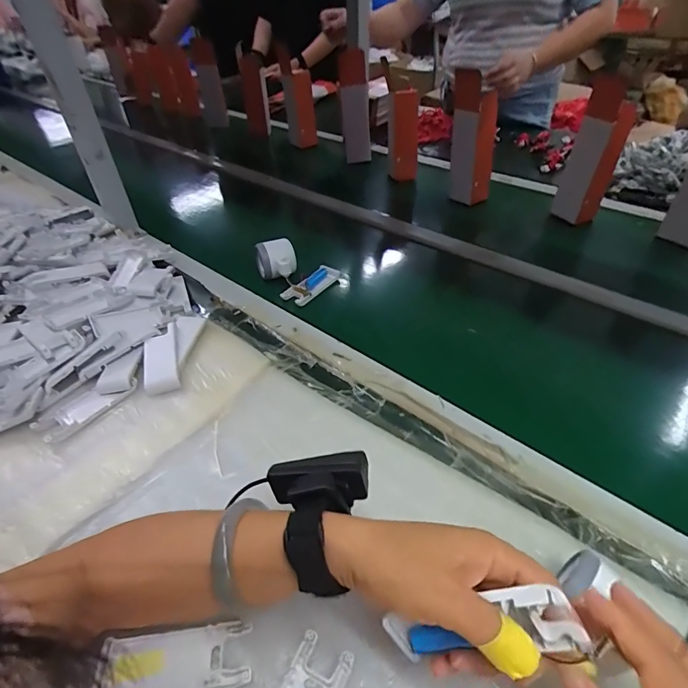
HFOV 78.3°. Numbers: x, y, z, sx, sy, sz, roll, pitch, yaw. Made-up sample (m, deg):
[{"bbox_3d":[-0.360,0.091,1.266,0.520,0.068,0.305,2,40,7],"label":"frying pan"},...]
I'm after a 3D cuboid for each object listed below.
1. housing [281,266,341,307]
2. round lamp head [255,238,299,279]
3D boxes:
[{"bbox_3d":[-0.048,-0.093,0.659,0.043,0.019,0.101,24,48,27],"label":"housing"},{"bbox_3d":[-0.107,-0.132,0.666,0.063,0.049,0.057,-5,41,-3],"label":"round lamp head"}]

